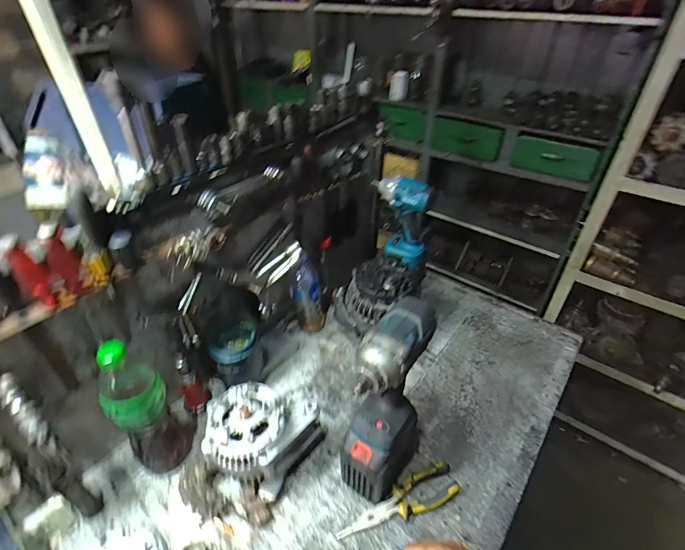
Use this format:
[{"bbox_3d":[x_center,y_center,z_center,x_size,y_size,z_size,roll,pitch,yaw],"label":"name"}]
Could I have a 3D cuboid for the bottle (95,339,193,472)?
[{"bbox_3d":[-0.306,0.191,0.575,0.079,0.266,0.094,-24,44,-28],"label":"bottle"}]

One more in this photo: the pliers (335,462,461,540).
[{"bbox_3d":[0.090,0.353,0.577,0.199,0.035,0.058,-18,42,-22],"label":"pliers"}]

